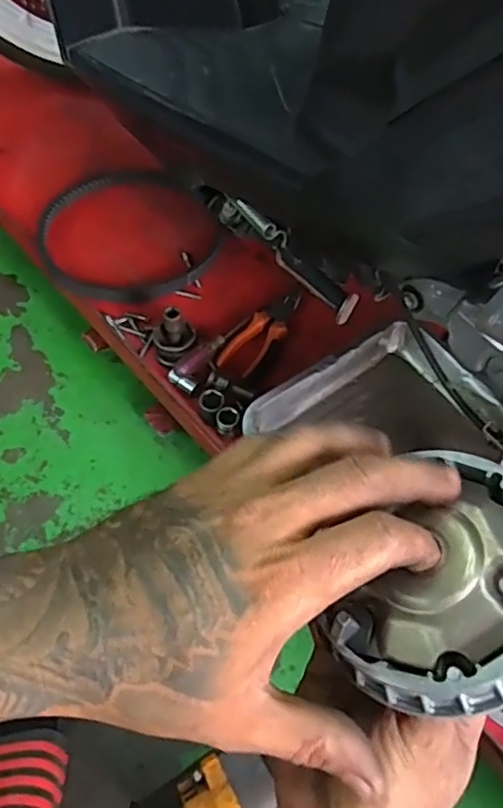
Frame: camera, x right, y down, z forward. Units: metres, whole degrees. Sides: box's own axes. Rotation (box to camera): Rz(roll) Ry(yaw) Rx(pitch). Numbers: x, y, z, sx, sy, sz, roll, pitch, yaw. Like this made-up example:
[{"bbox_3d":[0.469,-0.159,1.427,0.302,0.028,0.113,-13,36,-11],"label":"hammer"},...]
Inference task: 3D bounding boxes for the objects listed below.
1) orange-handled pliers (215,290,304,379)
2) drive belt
[{"bbox_3d":[0.020,-0.095,0.789,0.046,0.018,0.162,31,61,17],"label":"orange-handled pliers"},{"bbox_3d":[-0.168,-0.252,0.878,0.254,0.043,0.244,1,57,-2],"label":"drive belt"}]

